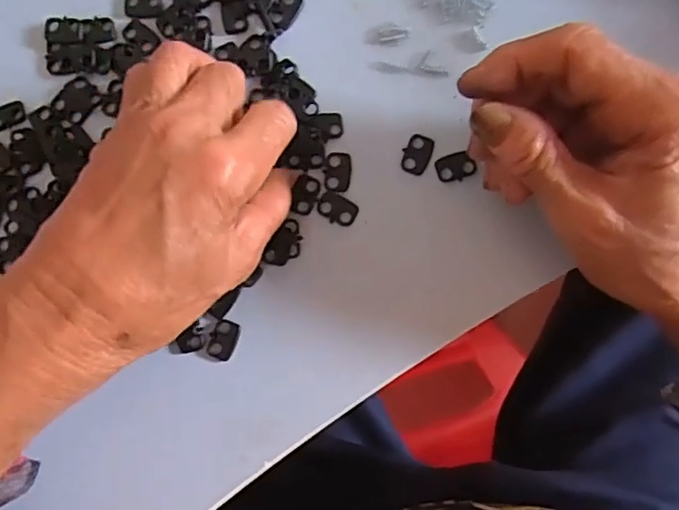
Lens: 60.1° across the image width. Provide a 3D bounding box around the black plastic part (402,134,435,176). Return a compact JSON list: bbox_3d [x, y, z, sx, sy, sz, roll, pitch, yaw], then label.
[{"bbox_3d":[0.036,-0.047,0.271,0.013,0.004,0.018,18,88,4],"label":"black plastic part"}]

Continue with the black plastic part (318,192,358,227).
[{"bbox_3d":[-0.001,-0.021,0.272,0.018,0.004,0.013,22,88,4],"label":"black plastic part"}]

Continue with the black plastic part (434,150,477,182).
[{"bbox_3d":[0.053,-0.040,0.270,0.017,0.004,0.012,-15,86,2],"label":"black plastic part"}]

